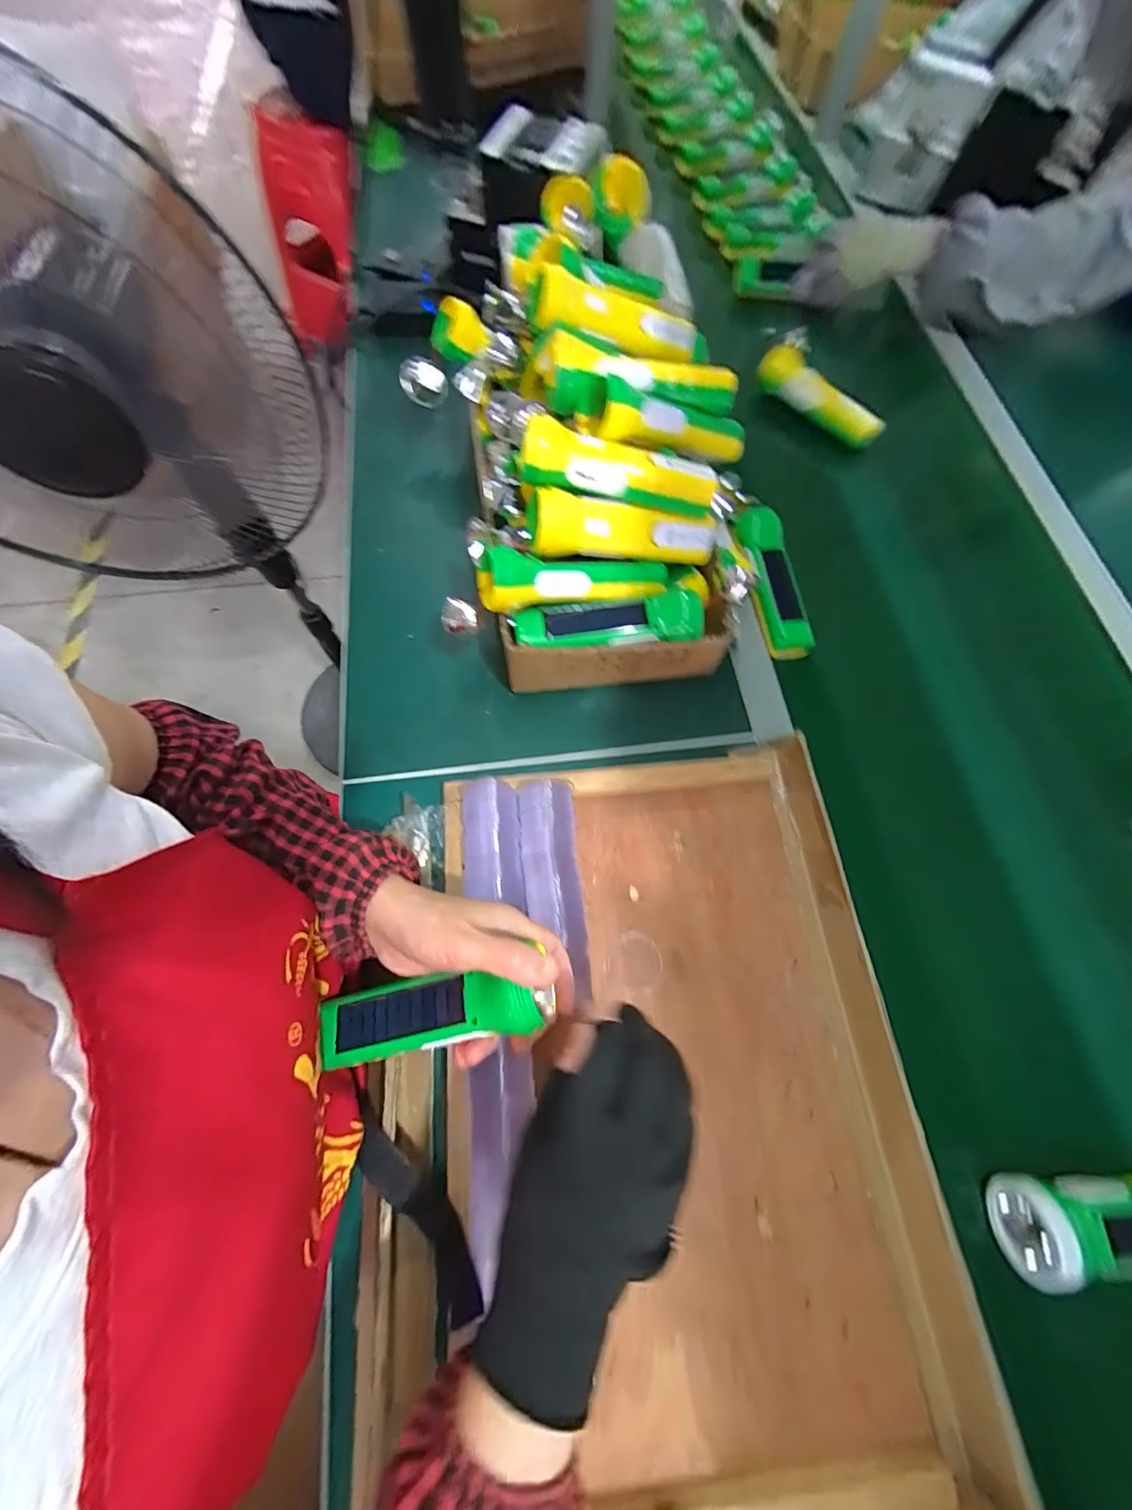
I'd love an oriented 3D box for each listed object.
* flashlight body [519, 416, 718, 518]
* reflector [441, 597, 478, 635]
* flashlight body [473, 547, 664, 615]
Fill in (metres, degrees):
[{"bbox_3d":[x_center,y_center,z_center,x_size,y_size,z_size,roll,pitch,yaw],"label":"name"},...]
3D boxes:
[{"bbox_3d":[0.044,-0.238,0.442,0.164,0.052,0.047,7,86,-10],"label":"flashlight body"},{"bbox_3d":[-0.098,-0.127,0.472,0.033,0.017,0.024,8,68,1],"label":"reflector"},{"bbox_3d":[0.009,-0.149,0.437,0.167,0.043,0.045,-5,68,-5],"label":"flashlight body"}]

